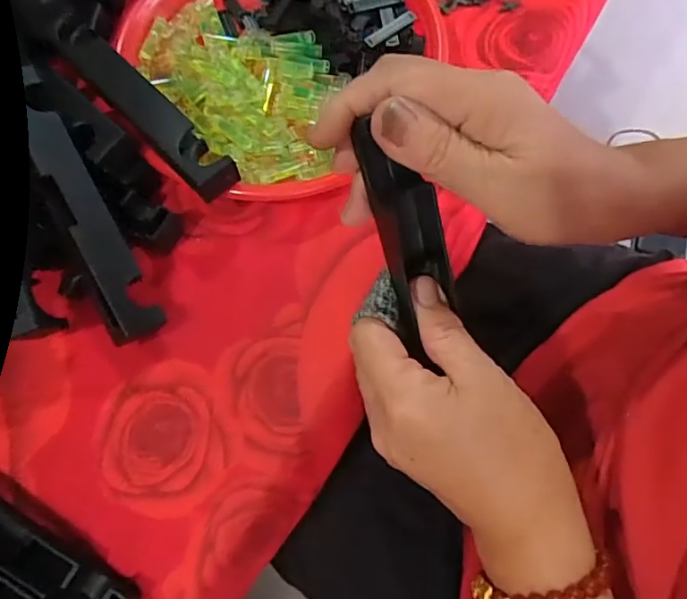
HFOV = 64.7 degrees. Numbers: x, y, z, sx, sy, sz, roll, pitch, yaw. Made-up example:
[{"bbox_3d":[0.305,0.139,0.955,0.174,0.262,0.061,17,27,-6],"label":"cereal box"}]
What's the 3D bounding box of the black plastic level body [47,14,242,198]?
[{"bbox_3d":[-0.148,-0.141,0.383,0.030,0.023,0.193,-43,74,-12],"label":"black plastic level body"}]

